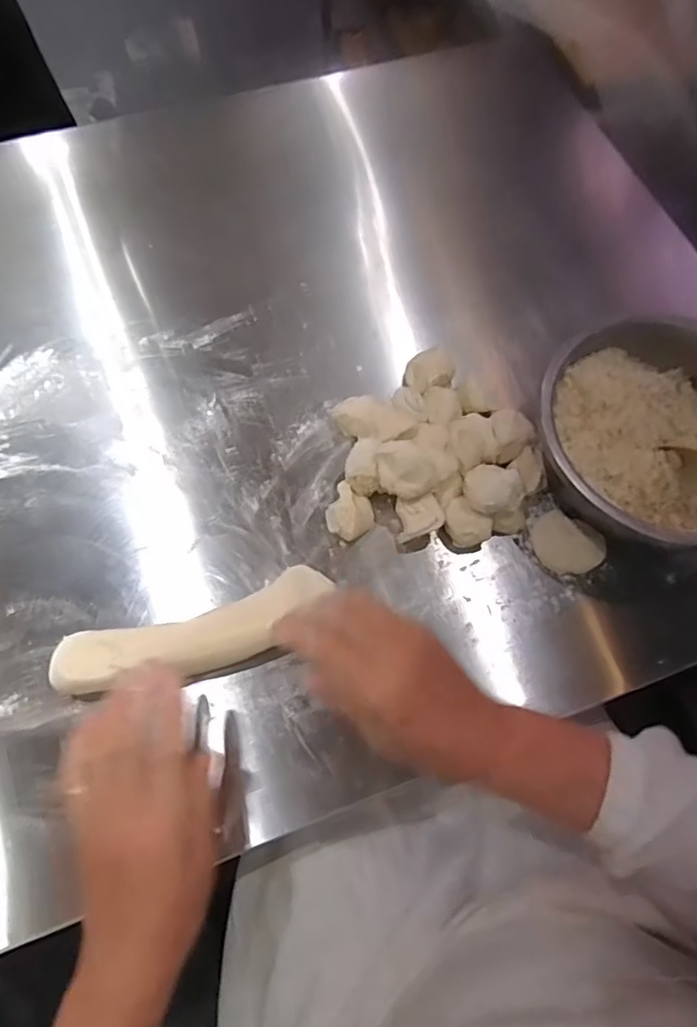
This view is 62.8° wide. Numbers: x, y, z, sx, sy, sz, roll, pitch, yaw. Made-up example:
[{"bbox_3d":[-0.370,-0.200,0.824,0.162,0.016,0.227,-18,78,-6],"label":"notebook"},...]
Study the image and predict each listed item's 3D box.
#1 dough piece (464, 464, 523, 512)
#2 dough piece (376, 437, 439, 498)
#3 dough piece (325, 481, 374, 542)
[{"bbox_3d":[0.118,-0.017,0.462,0.049,0.031,0.035,14,69,5],"label":"dough piece"},{"bbox_3d":[0.046,-0.035,0.469,0.042,0.028,0.051,-37,74,-13],"label":"dough piece"},{"bbox_3d":[0.002,0.002,0.481,0.037,0.031,0.041,25,70,9],"label":"dough piece"}]

